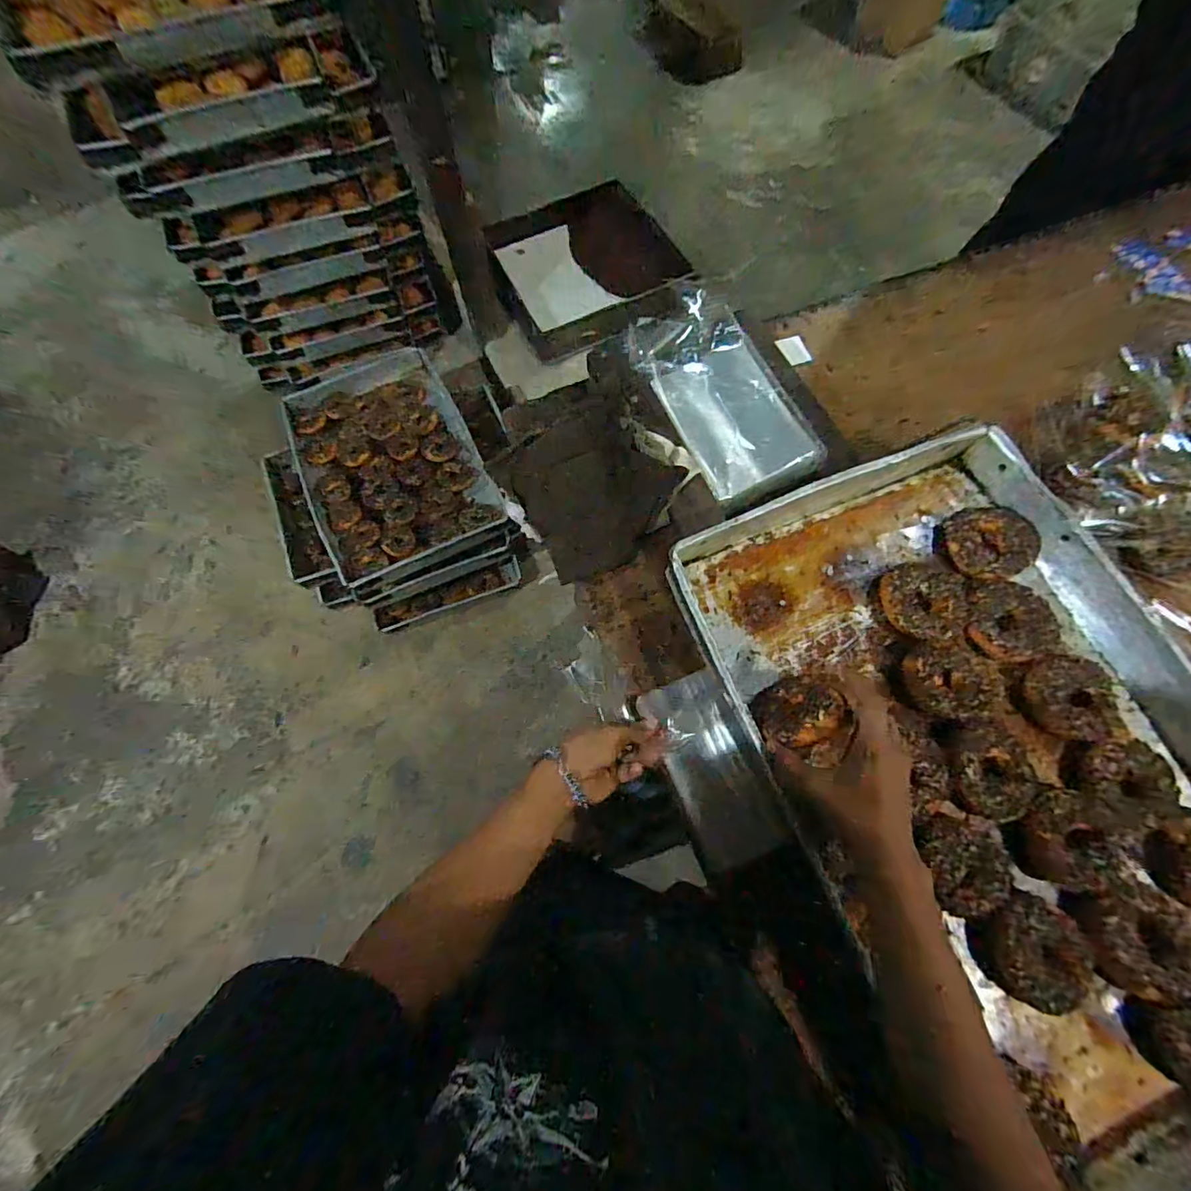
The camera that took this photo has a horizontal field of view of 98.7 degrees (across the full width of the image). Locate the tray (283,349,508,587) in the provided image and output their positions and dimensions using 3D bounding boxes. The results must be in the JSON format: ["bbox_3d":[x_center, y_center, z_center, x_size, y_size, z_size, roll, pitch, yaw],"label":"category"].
[{"bbox_3d":[-0.537,-0.360,1.315,0.422,0.066,0.636,-27,70,-10],"label":"tray"}]

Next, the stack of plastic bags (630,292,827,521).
[{"bbox_3d":[0.157,-0.246,0.631,0.139,0.024,0.274,-28,79,0],"label":"stack of plastic bags"}]

